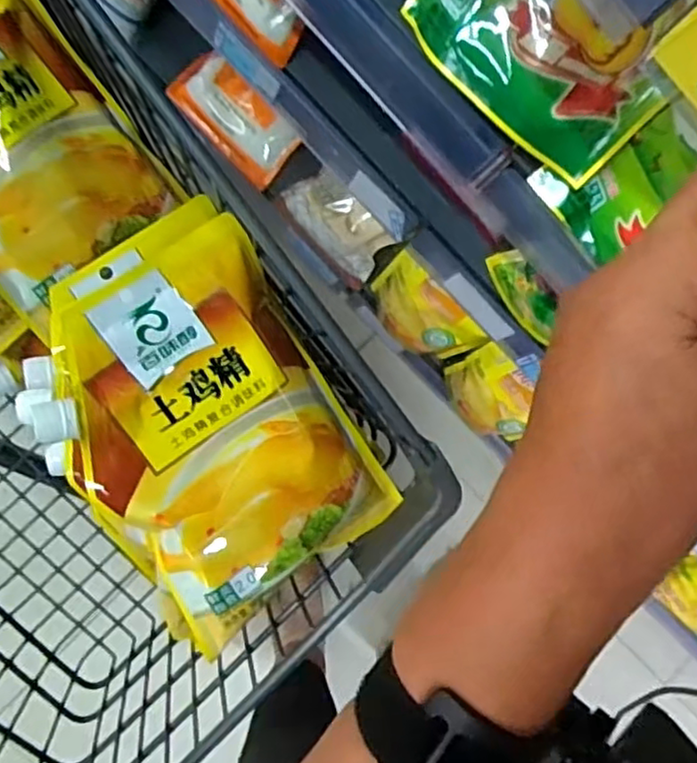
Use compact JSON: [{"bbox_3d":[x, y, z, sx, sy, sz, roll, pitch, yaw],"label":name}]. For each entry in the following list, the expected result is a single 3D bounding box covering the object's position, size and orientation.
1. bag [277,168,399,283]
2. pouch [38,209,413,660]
[{"bbox_3d":[-0.014,-0.204,0.868,0.145,0.067,0.069,44,87,-6],"label":"bag"},{"bbox_3d":[-0.080,0.023,0.390,0.151,0.060,0.201,-33,110,-23],"label":"pouch"}]

